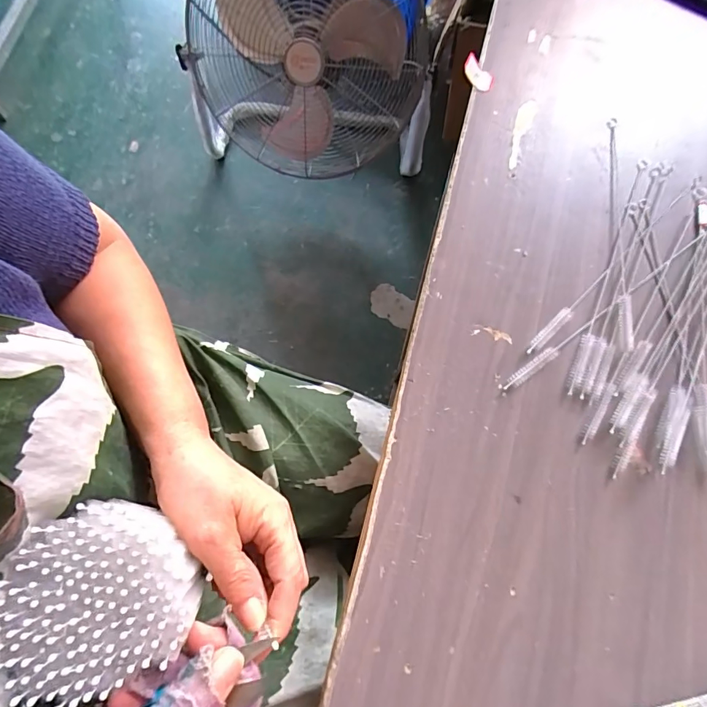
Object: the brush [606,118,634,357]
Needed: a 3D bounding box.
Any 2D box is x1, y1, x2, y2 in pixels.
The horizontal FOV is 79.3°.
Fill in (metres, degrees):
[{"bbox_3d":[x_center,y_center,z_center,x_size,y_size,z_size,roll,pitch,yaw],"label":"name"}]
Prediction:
[{"bbox_3d":[0.235,-0.110,0.377,0.011,0.005,0.224,4,76,1],"label":"brush"}]

